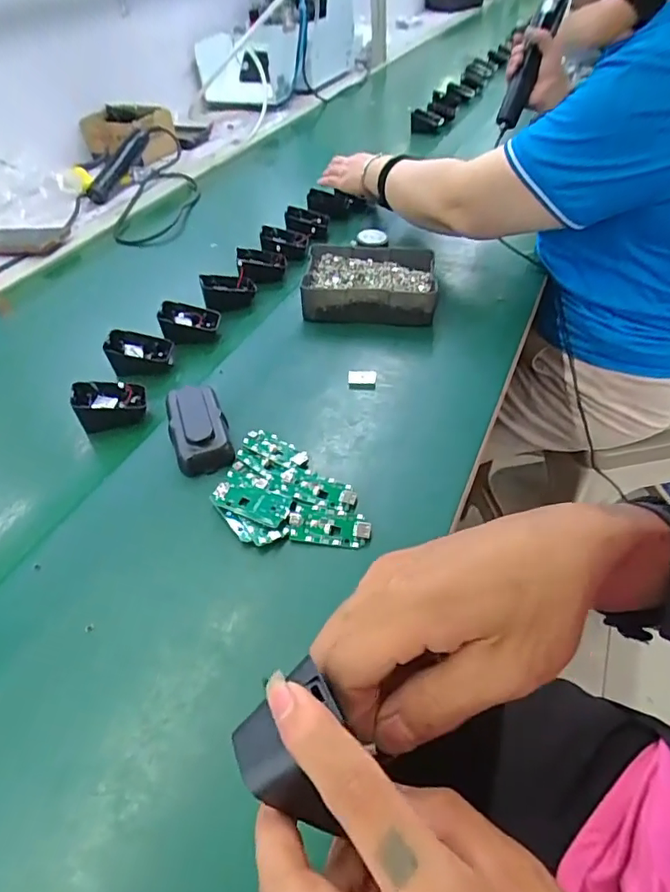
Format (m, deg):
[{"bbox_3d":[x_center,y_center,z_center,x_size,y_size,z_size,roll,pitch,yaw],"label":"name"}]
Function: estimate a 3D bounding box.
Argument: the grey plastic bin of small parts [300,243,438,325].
[{"bbox_3d":[0.045,-0.206,0.686,0.159,0.044,0.128,1,46,7],"label":"grey plastic bin of small parts"}]

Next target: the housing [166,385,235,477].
[{"bbox_3d":[-0.129,-0.020,0.511,0.051,0.022,0.109,-15,46,-10],"label":"housing"}]

